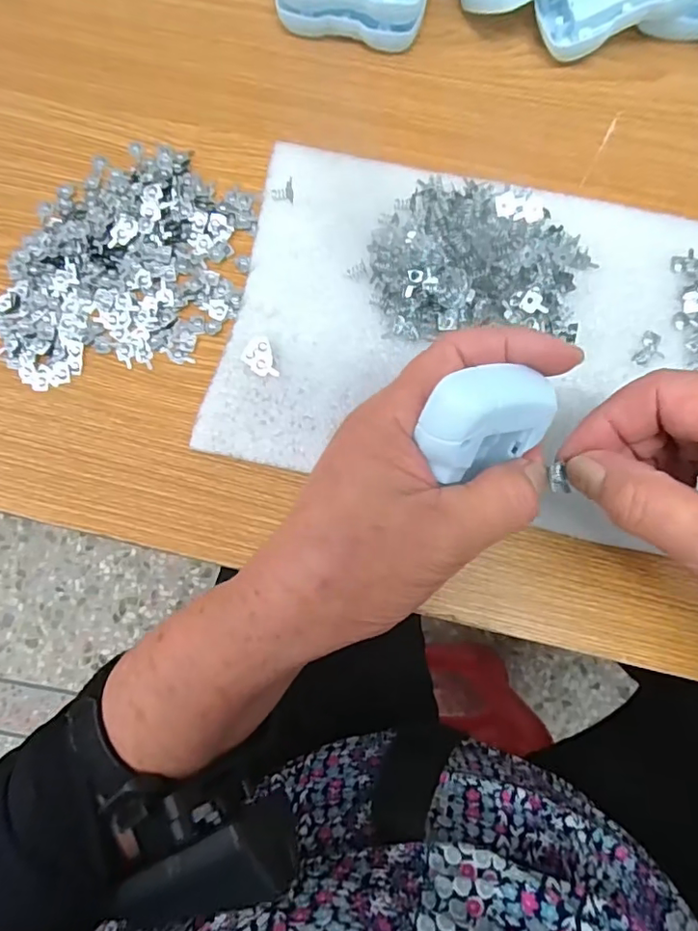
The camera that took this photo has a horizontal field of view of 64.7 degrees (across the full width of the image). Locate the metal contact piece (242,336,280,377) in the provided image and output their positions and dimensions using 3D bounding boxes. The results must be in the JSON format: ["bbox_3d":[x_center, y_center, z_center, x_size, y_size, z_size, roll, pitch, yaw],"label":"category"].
[{"bbox_3d":[-0.048,-0.057,0.293,0.016,0.004,0.023,-19,80,-3],"label":"metal contact piece"}]

